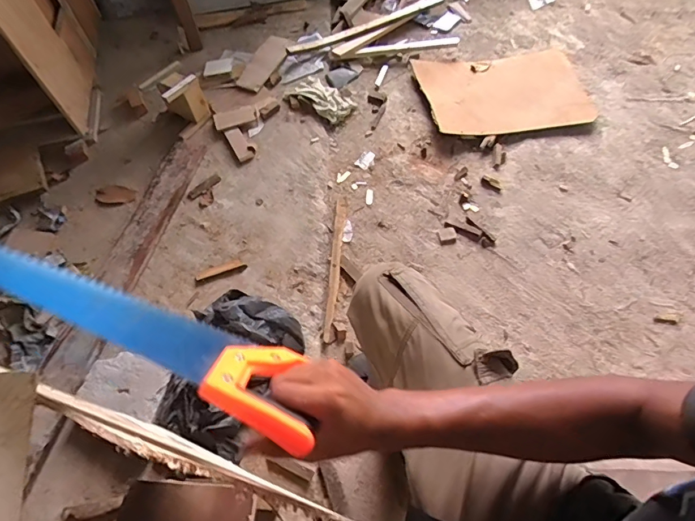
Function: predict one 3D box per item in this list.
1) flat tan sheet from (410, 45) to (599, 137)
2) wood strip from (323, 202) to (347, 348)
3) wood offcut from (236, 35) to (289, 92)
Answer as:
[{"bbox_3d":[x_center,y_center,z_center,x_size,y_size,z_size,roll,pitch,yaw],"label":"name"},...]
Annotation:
[{"bbox_3d":[0.548,-0.599,1.561,0.547,0.020,0.382,-9,59,-1],"label":"flat tan sheet"},{"bbox_3d":[-0.032,0.006,1.234,0.027,0.008,0.447,2,60,5],"label":"wood strip"},{"bbox_3d":[-0.292,-0.710,1.592,0.093,0.024,0.265,32,72,-4],"label":"wood offcut"}]

